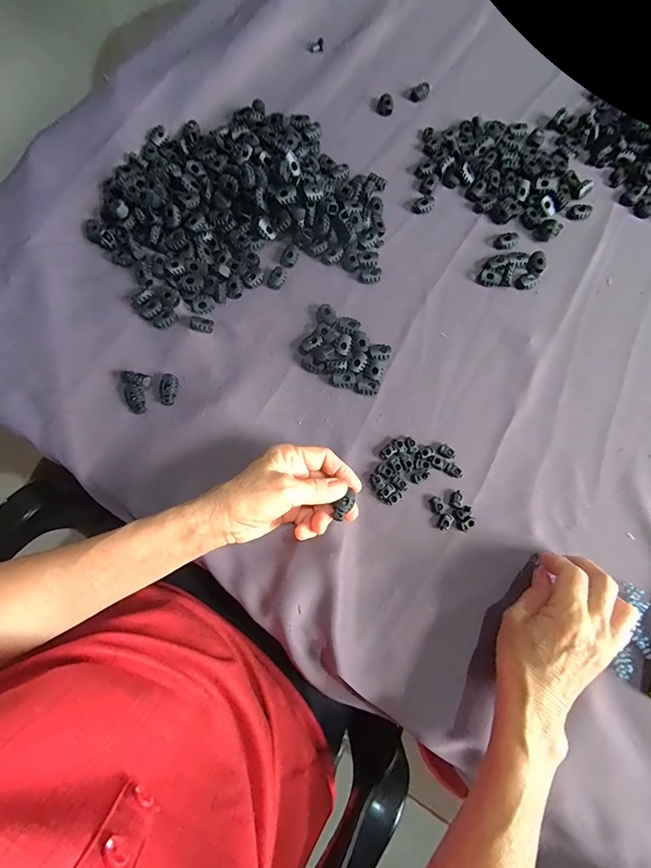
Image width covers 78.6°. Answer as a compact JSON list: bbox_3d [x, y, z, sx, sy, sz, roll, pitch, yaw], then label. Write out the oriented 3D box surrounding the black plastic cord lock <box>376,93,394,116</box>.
[{"bbox_3d":[0.069,-0.380,0.458,0.019,0.013,0.020,7,76,0],"label":"black plastic cord lock"}]

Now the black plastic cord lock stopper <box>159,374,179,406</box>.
[{"bbox_3d":[-0.147,-0.042,0.370,0.018,0.005,0.030,7,76,0],"label":"black plastic cord lock stopper"}]

